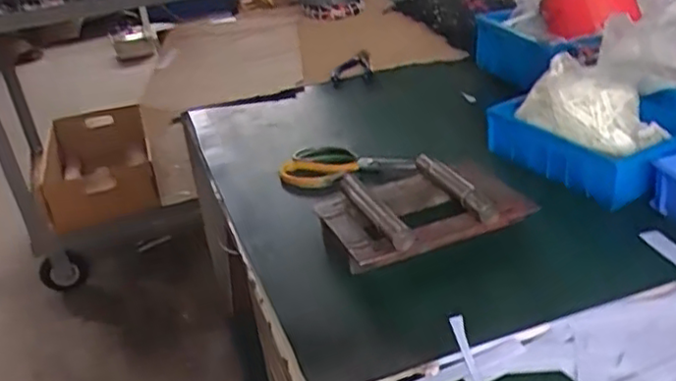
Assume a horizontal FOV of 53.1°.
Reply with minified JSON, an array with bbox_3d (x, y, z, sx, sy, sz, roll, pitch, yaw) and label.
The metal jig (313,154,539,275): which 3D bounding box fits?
[{"bbox_3d":[0.087,0.016,0.701,0.200,0.044,0.136,-14,30,-14],"label":"metal jig"}]

